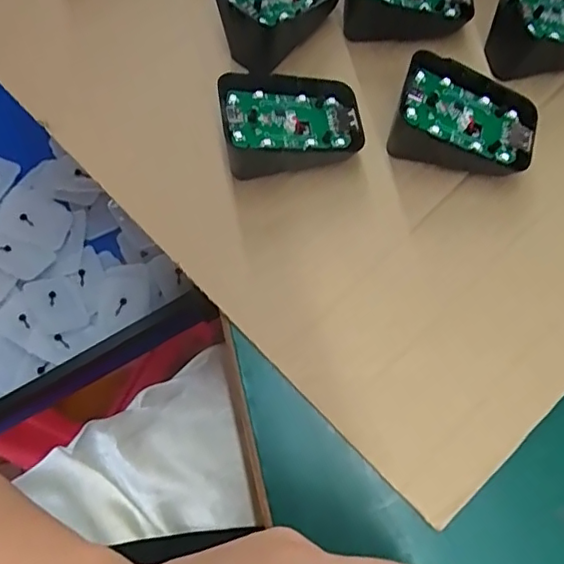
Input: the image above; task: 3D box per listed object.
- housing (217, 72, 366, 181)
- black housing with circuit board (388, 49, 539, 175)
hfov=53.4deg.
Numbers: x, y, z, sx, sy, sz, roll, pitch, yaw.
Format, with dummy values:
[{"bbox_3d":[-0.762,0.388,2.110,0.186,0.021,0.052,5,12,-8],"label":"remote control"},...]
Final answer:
[{"bbox_3d":[0.005,-0.078,0.281,0.068,0.037,0.043,-8,69,-3],"label":"housing"},{"bbox_3d":[0.089,-0.076,0.276,0.069,0.037,0.048,12,69,5],"label":"black housing with circuit board"}]

